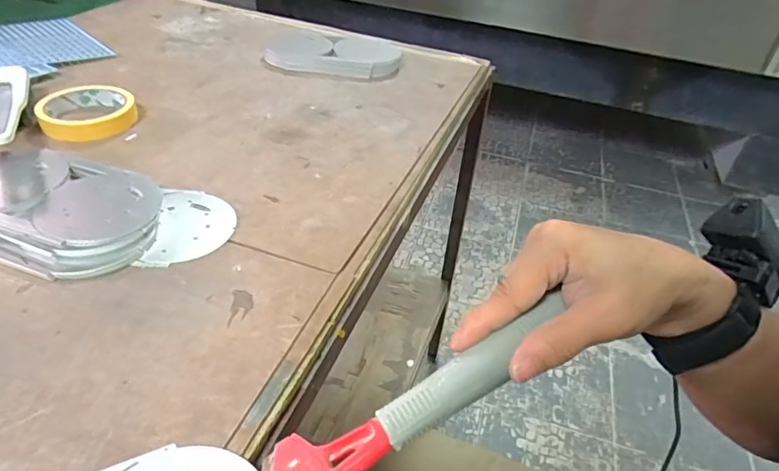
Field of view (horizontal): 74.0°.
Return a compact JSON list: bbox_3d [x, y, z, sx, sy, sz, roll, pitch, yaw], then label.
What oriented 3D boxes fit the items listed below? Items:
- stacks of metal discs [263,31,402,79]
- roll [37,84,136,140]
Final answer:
[{"bbox_3d":[-0.083,-0.262,0.747,0.188,0.031,0.098,11,39,8],"label":"stacks of metal discs"},{"bbox_3d":[-0.324,-0.134,0.556,0.093,0.020,0.093,-14,42,-22],"label":"roll"}]

